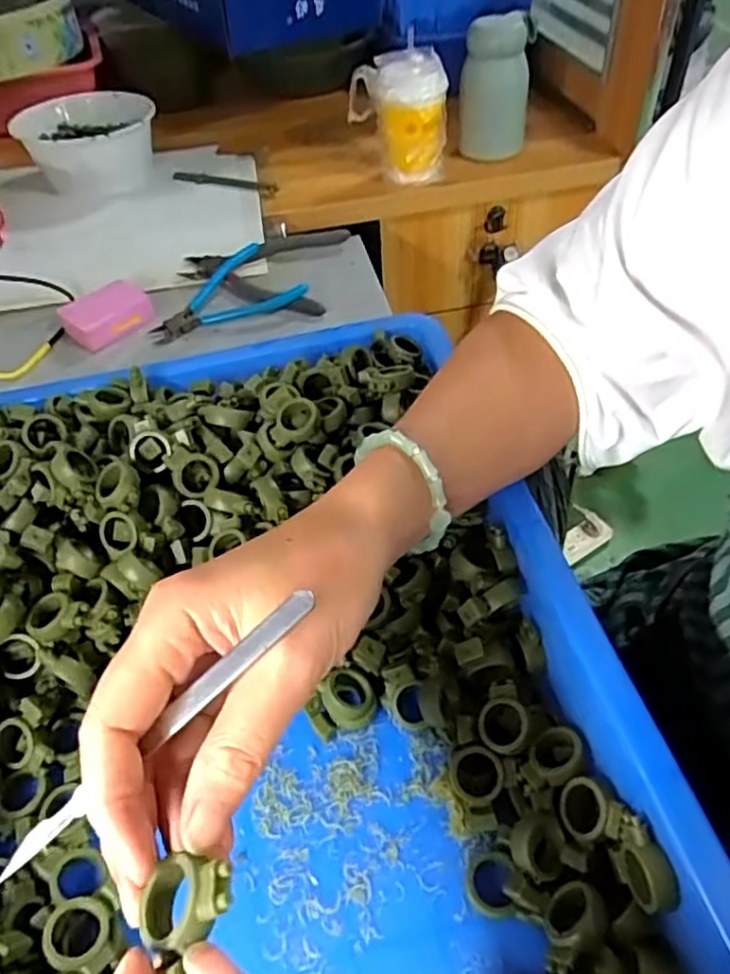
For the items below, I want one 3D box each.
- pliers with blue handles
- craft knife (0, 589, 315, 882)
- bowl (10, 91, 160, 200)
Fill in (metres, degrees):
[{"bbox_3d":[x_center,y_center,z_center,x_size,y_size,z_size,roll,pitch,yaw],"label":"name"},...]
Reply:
[{"bbox_3d":[-0.143,-0.194,0.669,0.146,0.025,0.102,-18,49,-12],"label":"pliers with blue handles"},{"bbox_3d":[-0.069,0.082,0.226,0.131,0.004,0.009,-42,50,-1],"label":"craft knife"},{"bbox_3d":[-0.352,-0.433,0.861,0.143,0.088,0.149,-30,52,-22],"label":"bowl"}]

